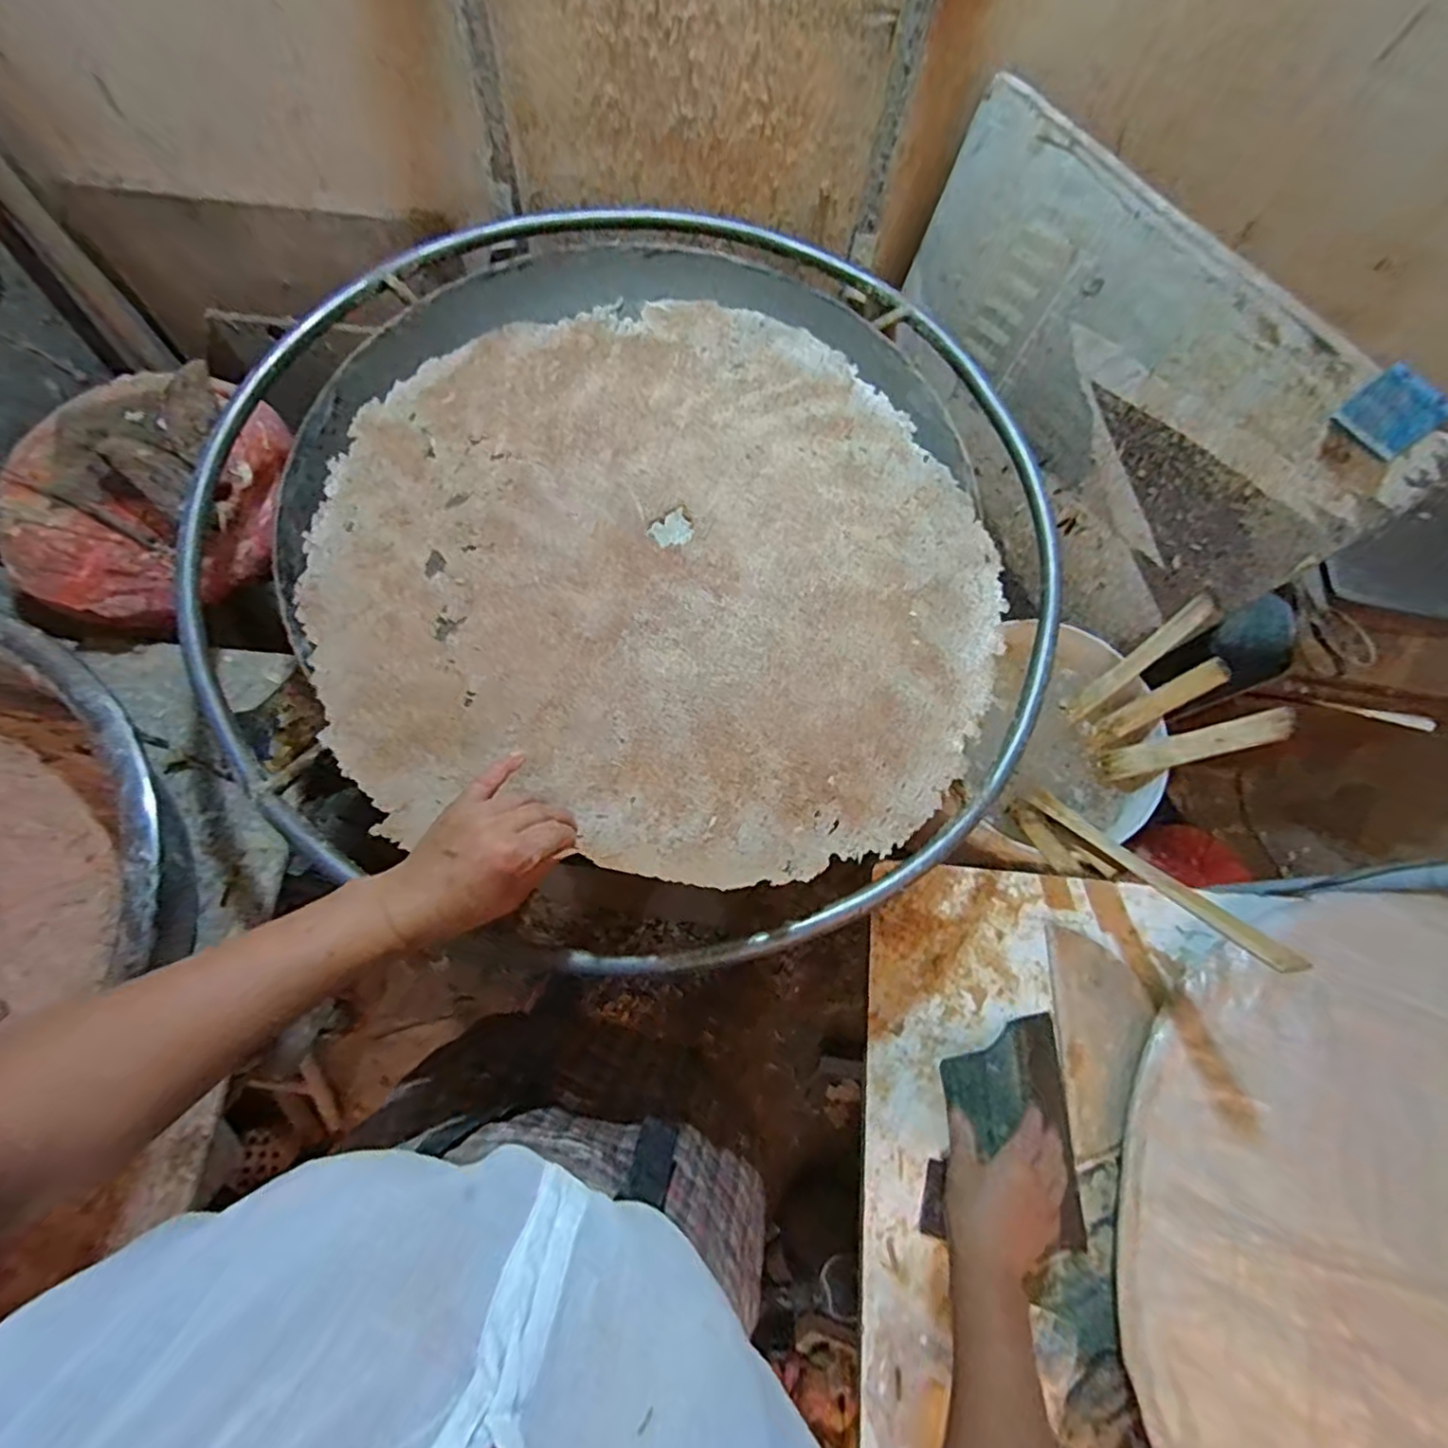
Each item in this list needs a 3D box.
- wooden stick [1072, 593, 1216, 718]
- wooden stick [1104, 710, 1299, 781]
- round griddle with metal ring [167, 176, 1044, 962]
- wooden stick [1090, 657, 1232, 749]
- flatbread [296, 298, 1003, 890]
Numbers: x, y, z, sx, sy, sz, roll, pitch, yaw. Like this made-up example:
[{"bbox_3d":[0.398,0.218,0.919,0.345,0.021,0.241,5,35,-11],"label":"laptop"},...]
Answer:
[{"bbox_3d":[0.483,-0.073,0.769,0.021,0.190,0.023,44,42,12],"label":"wooden stick"},{"bbox_3d":[0.519,0.026,0.731,0.027,0.184,0.038,9,68,-32],"label":"wooden stick"},{"bbox_3d":[-0.097,-0.202,0.606,0.790,0.086,0.727,1,72,-3],"label":"round griddle with metal ring"},{"bbox_3d":[0.499,-0.023,0.762,0.009,0.152,0.035,17,50,-32],"label":"wooden stick"},{"bbox_3d":[-0.057,-0.153,0.593,0.579,0.022,0.548,9,71,1],"label":"flatbread"}]

